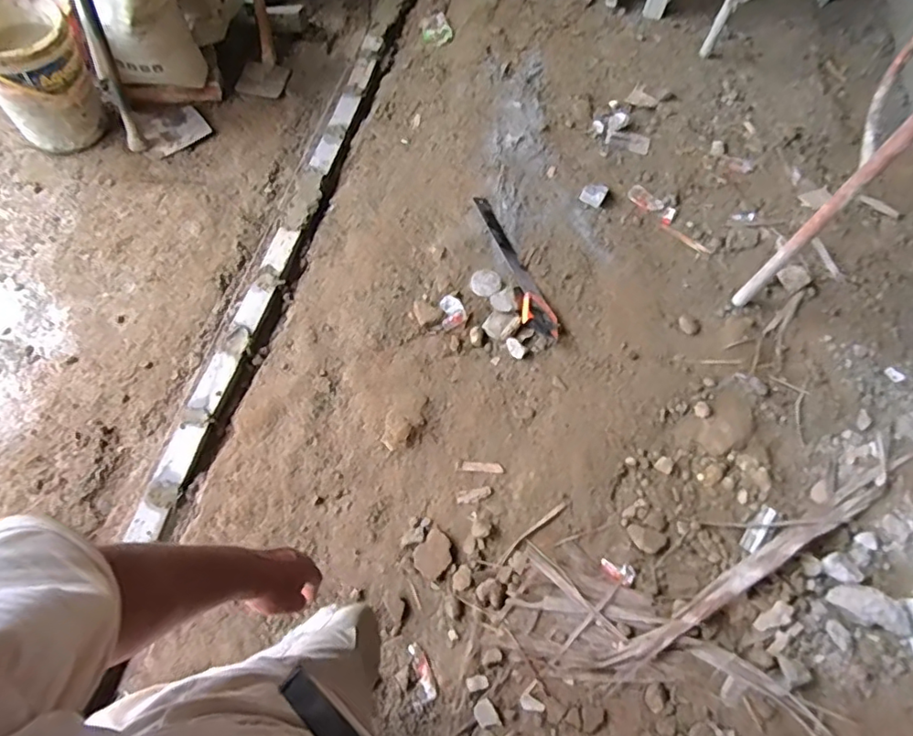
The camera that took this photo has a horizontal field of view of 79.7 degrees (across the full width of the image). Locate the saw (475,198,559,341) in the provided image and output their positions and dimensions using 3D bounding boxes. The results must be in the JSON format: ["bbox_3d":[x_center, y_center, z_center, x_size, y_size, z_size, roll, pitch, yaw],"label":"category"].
[{"bbox_3d":[0.189,-0.332,1.723,0.110,0.043,0.556,-15,64,-9],"label":"saw"}]

